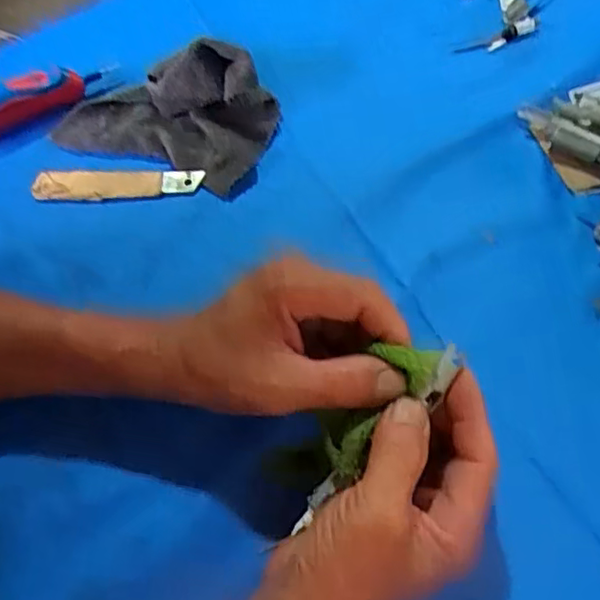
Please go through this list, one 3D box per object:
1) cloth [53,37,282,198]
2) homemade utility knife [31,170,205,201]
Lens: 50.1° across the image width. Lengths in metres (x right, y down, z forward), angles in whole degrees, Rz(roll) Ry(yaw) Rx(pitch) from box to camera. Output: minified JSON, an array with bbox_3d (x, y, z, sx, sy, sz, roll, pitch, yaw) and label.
[{"bbox_3d":[-0.101,-0.146,0.480,0.156,0.048,0.095,21,66,11],"label":"cloth"},{"bbox_3d":[-0.133,-0.085,0.470,0.121,0.008,0.025,1,64,1],"label":"homemade utility knife"}]

